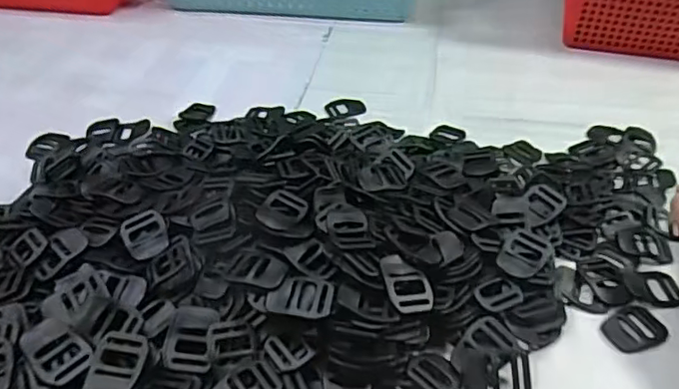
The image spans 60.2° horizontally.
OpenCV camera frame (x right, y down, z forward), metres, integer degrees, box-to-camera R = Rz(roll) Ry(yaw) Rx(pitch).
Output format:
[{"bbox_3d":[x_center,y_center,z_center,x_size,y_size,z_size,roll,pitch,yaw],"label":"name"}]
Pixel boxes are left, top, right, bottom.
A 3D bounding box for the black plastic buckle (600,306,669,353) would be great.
[{"bbox_3d":[0.186,0.083,0.368,0.042,0.004,0.029,-17,42,-19],"label":"black plastic buckle"}]

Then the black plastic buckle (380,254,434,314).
[{"bbox_3d":[0.039,0.052,0.349,0.028,0.005,0.041,-5,55,-29],"label":"black plastic buckle"}]

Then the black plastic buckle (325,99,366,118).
[{"bbox_3d":[0.006,-0.086,0.579,0.038,0.004,0.031,-12,41,-13],"label":"black plastic buckle"}]

